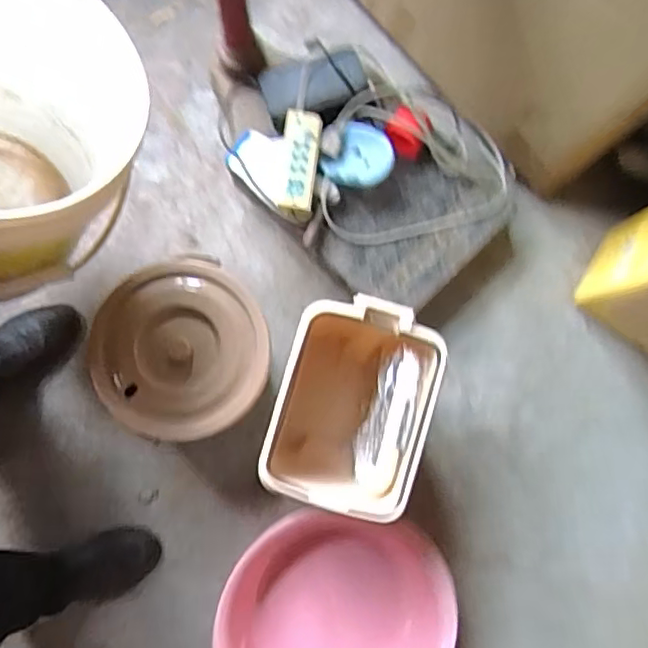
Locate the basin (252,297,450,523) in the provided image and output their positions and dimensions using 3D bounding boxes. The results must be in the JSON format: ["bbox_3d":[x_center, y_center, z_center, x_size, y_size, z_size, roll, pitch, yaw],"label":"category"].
[{"bbox_3d":[0.038,0.121,0.872,0.193,0.291,0.272,17,85,0],"label":"basin"}]

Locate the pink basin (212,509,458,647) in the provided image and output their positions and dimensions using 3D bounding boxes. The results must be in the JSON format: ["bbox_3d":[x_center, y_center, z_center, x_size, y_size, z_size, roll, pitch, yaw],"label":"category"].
[{"bbox_3d":[0.014,0.504,0.982,0.364,0.117,0.353,0,85,-1],"label":"pink basin"}]

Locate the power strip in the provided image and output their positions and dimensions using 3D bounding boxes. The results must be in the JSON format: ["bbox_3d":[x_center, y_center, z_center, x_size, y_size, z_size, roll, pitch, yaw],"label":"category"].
[{"bbox_3d":[-0.041,-0.258,0.954,0.061,0.052,0.161,5,92,-1],"label":"power strip"}]

